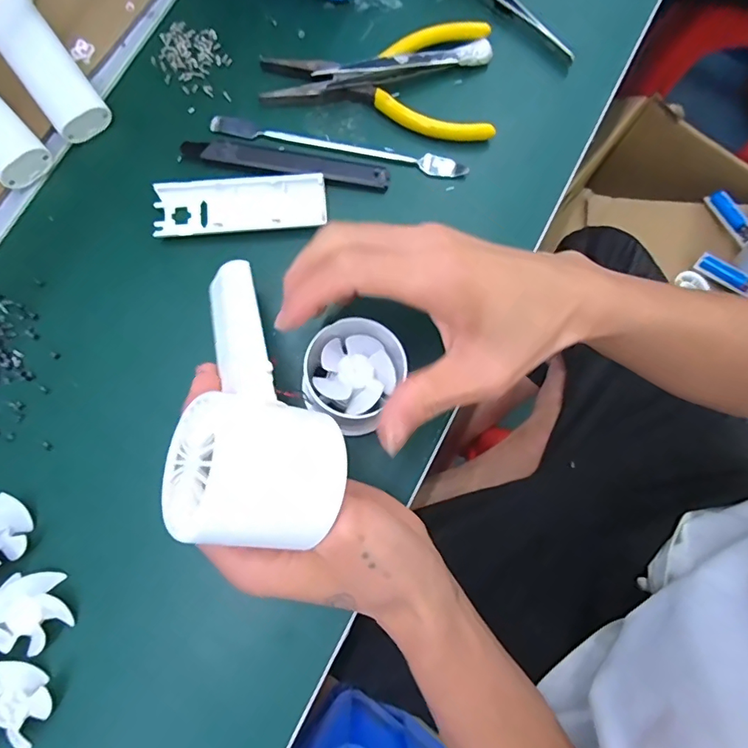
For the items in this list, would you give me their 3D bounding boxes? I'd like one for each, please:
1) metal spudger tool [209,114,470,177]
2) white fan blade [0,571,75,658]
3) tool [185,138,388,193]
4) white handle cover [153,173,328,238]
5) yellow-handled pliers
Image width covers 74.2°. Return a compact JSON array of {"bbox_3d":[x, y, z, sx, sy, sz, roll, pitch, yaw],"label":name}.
[{"bbox_3d":[-0.023,-0.148,0.319,0.168,0.004,0.015,10,79,2],"label":"metal spudger tool"},{"bbox_3d":[-0.182,0.126,0.264,0.035,0.016,0.040,-20,83,-25],"label":"white fan blade"},{"bbox_3d":[-0.056,-0.134,0.314,0.130,0.007,0.019,9,79,2],"label":"tool"},{"bbox_3d":[-0.082,-0.104,0.305,0.104,0.012,0.034,-3,79,-1],"label":"white handle cover"},{"bbox_3d":[0.004,-0.198,0.323,0.151,0.017,0.076,8,79,2],"label":"yellow-handled pliers"}]

